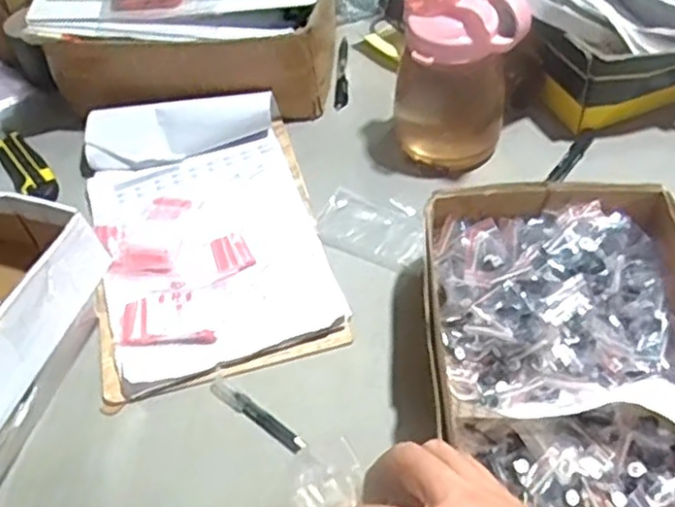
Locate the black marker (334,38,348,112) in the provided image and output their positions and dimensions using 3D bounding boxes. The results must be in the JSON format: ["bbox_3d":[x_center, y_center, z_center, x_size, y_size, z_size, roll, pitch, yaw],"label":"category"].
[{"bbox_3d":[0.006,-0.225,0.884,0.016,0.008,0.129,-1,51,5],"label":"black marker"}]

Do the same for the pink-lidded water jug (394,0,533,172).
[{"bbox_3d":[0.117,-0.187,0.729,0.108,0.197,0.097,-10,50,-3],"label":"pink-lidded water jug"}]

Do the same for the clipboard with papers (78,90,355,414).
[{"bbox_3d":[-0.137,-0.032,0.714,0.229,0.041,0.342,-16,51,-7],"label":"clipboard with papers"}]

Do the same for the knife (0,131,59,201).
[{"bbox_3d":[-0.360,-0.104,0.813,0.039,0.022,0.143,-31,54,-19],"label":"knife"}]

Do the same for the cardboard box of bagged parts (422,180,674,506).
[{"bbox_3d":[0.174,0.085,0.552,0.213,0.091,0.303,-2,50,5],"label":"cardboard box of bagged parts"}]

